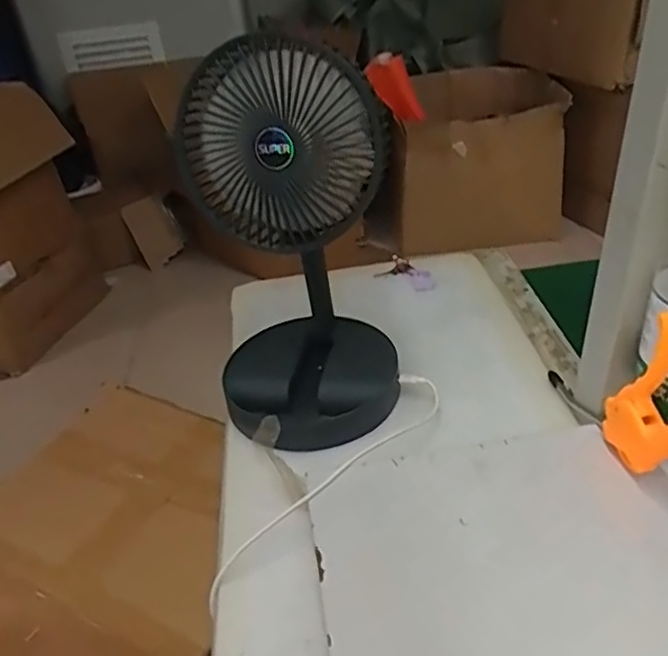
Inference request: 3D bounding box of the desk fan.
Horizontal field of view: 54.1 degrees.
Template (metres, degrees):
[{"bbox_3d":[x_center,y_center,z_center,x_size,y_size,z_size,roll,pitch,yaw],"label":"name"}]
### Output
[{"bbox_3d":[-0.036,-0.078,0.545,0.151,0.282,0.172,-9,34,-2],"label":"desk fan"}]

